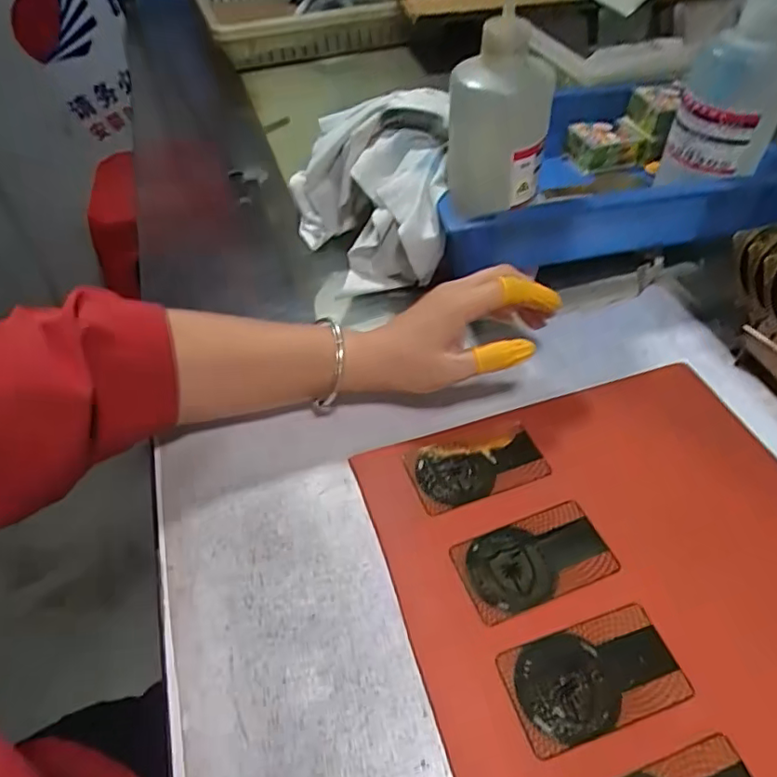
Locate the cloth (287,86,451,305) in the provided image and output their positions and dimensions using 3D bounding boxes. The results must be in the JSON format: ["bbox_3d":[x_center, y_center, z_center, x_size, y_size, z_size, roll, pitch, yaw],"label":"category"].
[{"bbox_3d":[-0.022,-0.171,0.501,0.142,0.116,0.159,-2,48,3],"label":"cloth"}]

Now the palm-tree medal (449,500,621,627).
[{"bbox_3d":[0.082,0.096,0.324,0.085,0.004,0.048,-18,50,-11],"label":"palm-tree medal"}]

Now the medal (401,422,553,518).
[{"bbox_3d":[0.057,0.051,0.369,0.084,0.006,0.049,-14,49,-8],"label":"medal"}]

